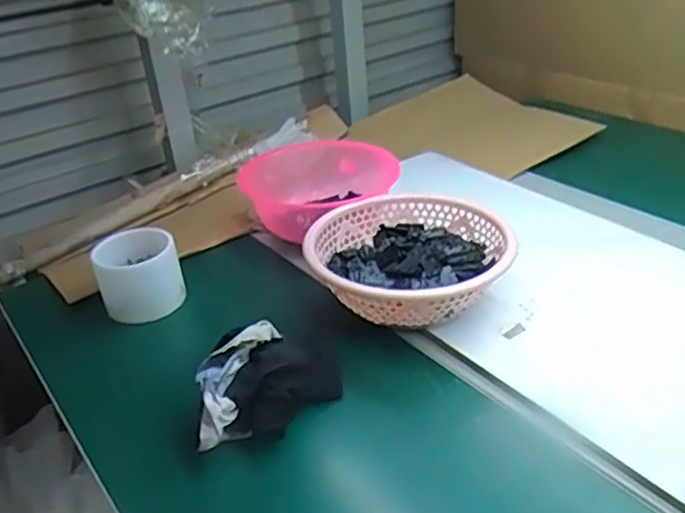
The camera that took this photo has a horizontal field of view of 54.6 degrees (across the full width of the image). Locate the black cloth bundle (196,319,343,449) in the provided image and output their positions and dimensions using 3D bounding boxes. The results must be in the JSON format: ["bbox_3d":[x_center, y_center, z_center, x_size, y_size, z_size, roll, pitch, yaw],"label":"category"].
[{"bbox_3d":[-0.071,0.111,0.582,0.137,0.054,0.088,-21,35,-25],"label":"black cloth bundle"}]

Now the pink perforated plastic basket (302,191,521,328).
[{"bbox_3d":[0.067,0.013,0.686,0.196,0.074,0.192,-9,32,-7],"label":"pink perforated plastic basket"}]

